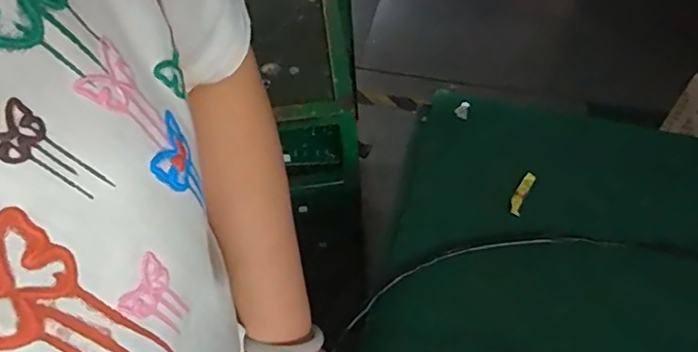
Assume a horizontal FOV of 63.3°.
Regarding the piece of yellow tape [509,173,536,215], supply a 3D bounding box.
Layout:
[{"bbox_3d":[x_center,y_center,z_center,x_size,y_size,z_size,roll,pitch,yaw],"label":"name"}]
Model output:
[{"bbox_3d":[0.180,0.018,0.591,0.013,0.014,0.047,24,62,17],"label":"piece of yellow tape"}]

